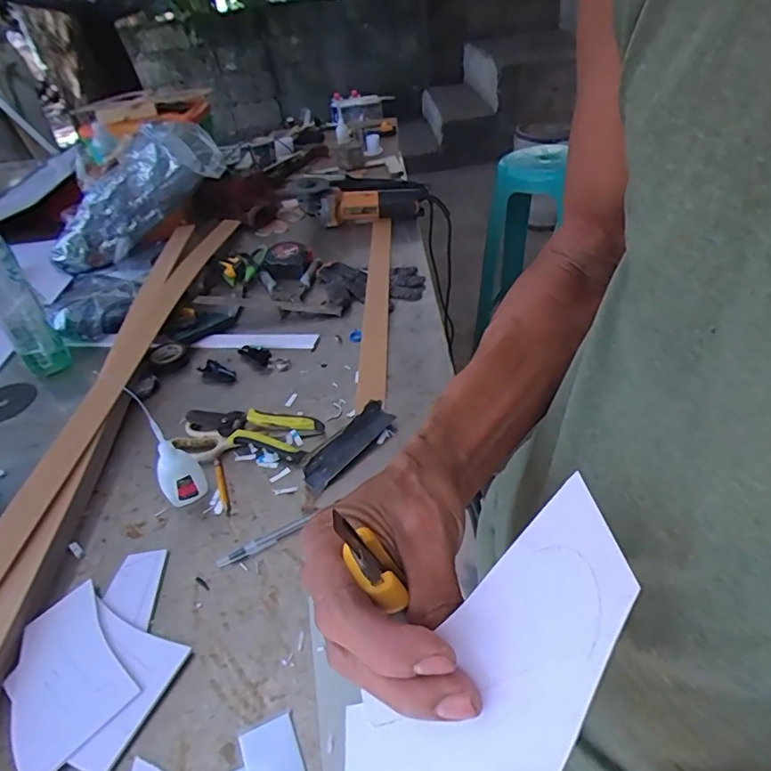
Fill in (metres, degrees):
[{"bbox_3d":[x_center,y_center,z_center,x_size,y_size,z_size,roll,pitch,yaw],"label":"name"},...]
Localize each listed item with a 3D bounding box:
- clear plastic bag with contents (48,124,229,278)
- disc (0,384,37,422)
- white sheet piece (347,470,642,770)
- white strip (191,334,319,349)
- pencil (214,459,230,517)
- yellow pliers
[{"bbox_3d":[-0.512,-0.384,1.079,0.400,0.151,0.146,-46,48,-5],"label":"clear plastic bag with contents"},{"bbox_3d":[-0.563,0.026,0.778,0.085,0.007,0.085,-2,41,2],"label":"disc"},{"bbox_3d":[0.034,0.115,0.193,0.062,0.004,0.167,30,80,36],"label":"white sheet piece"},{"bbox_3d":[-0.204,-0.069,0.830,0.193,0.008,0.038,-1,40,8],"label":"white strip"},{"bbox_3d":[-0.187,0.113,0.604,0.009,0.006,0.088,-19,41,-15],"label":"pencil"},{"bbox_3d":[-0.167,0.053,0.660,0.168,0.025,0.060,9,42,18],"label":"yellow pliers"}]

